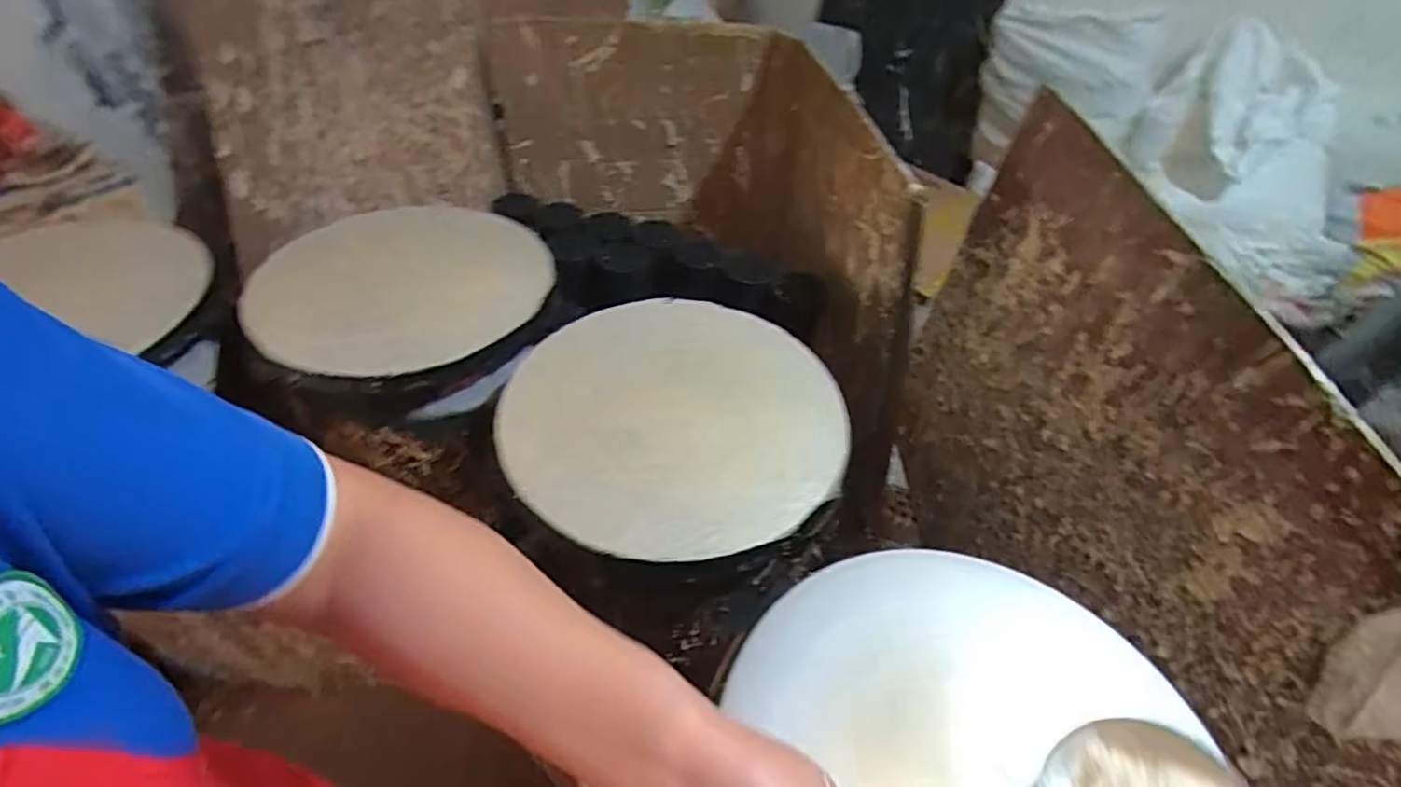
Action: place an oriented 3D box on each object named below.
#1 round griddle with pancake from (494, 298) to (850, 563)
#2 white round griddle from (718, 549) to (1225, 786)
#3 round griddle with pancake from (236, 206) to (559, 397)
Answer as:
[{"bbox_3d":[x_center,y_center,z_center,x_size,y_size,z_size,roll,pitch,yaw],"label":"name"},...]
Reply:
[{"bbox_3d":[-0.036,0.012,0.717,0.358,0.053,0.370,2,46,-2],"label":"round griddle with pancake"},{"bbox_3d":[0.193,0.287,0.460,0.350,0.041,0.363,2,46,-2],"label":"white round griddle"},{"bbox_3d":[-0.406,-0.150,0.873,0.371,0.060,0.378,2,46,-2],"label":"round griddle with pancake"}]

